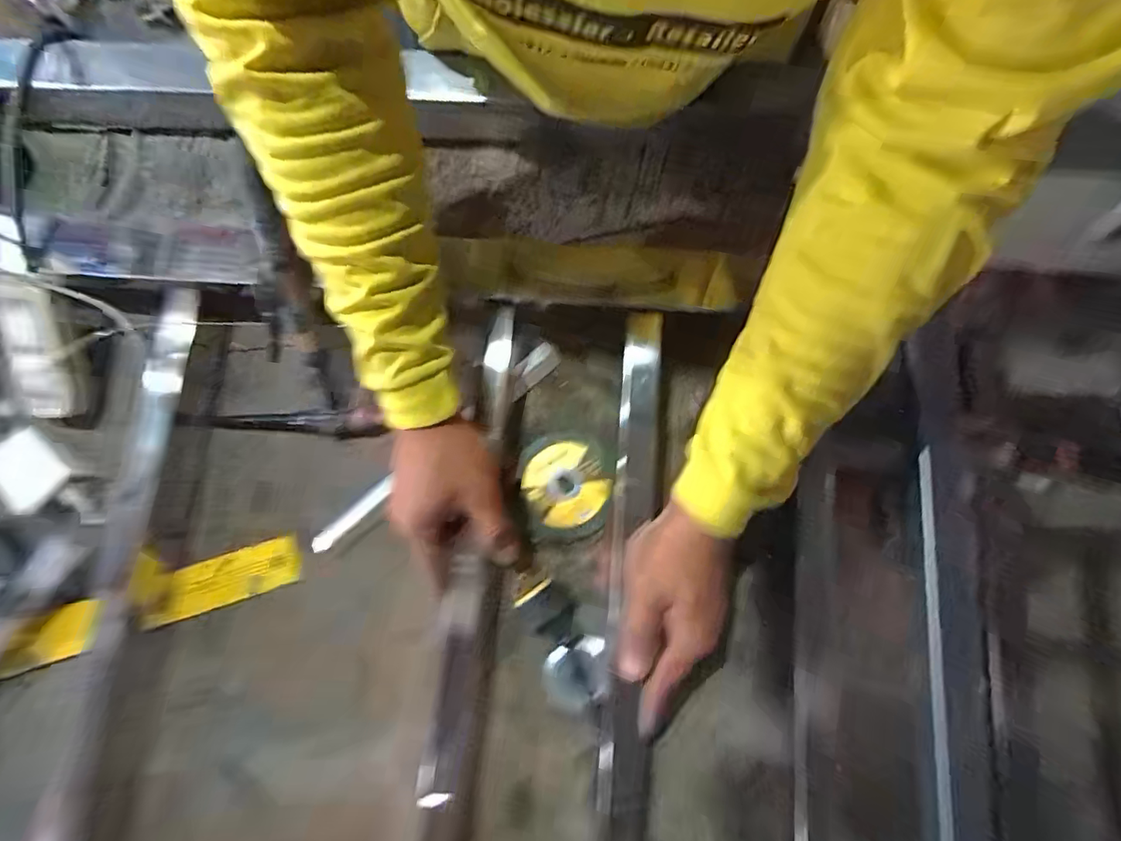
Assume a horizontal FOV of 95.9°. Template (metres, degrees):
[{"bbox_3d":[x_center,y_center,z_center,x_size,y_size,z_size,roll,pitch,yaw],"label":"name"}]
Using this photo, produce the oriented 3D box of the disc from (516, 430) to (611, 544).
[{"bbox_3d":[0.004,0.054,0.420,0.075,0.004,0.089,-15,76,4],"label":"disc"}]

